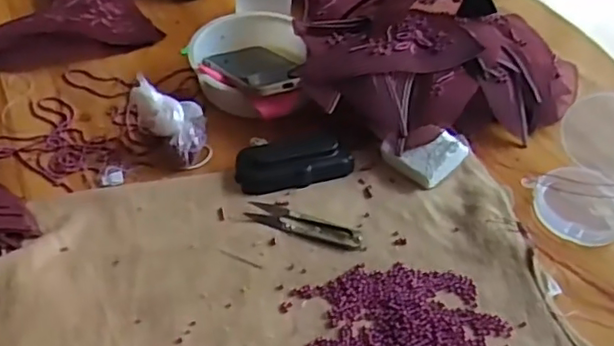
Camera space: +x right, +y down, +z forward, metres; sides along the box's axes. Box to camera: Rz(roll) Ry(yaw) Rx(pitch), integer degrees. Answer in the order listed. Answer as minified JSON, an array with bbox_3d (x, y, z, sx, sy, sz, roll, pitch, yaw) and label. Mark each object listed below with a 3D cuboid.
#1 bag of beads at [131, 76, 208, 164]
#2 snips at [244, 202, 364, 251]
[{"bbox_3d":[-0.128,-0.045,0.598,0.069,0.065,0.059,-4,46,-10],"label":"bag of beads"},{"bbox_3d":[-0.002,0.046,0.548,0.102,0.007,0.026,19,46,13],"label":"snips"}]

